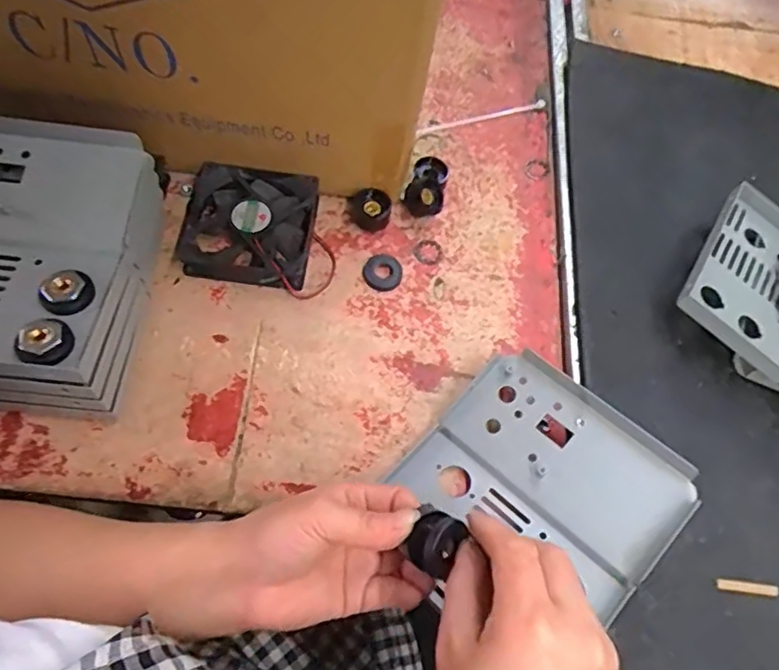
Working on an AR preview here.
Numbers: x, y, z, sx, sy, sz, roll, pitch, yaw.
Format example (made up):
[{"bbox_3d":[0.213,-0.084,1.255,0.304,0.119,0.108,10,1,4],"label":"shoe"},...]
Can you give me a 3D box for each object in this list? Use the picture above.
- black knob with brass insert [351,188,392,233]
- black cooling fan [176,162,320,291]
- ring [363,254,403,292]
[{"bbox_3d":[-0.015,-0.101,0.500,0.032,0.026,0.028,0,64,-7],"label":"black knob with brass insert"},{"bbox_3d":[-0.111,-0.088,0.481,0.100,0.027,0.094,7,63,-3],"label":"black cooling fan"},{"bbox_3d":[-0.005,-0.050,0.486,0.030,0.004,0.032,3,64,-5],"label":"ring"}]

